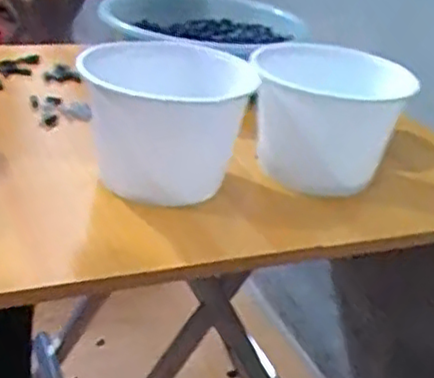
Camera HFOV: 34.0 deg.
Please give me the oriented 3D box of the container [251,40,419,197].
[{"bbox_3d":[0.116,-0.080,0.756,0.161,0.129,0.157,12,29,9],"label":"container"}]

